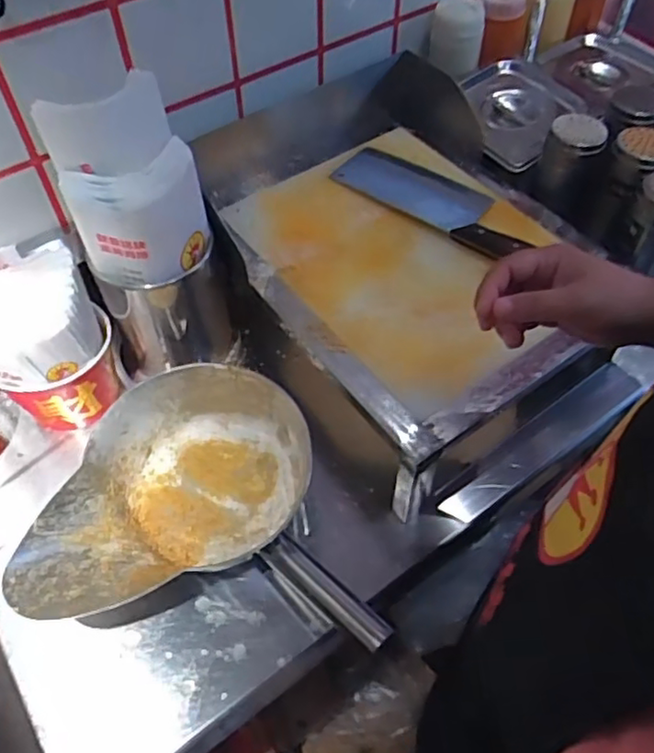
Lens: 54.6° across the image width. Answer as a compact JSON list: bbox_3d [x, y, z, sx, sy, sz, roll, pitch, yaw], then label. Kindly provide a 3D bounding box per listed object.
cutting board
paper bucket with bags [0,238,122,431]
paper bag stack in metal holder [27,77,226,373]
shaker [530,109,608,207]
[{"bbox_3d":[0.098,-0.135,0.689,0.271,0.013,0.367,-31,61,-20],"label":"cutting board"},{"bbox_3d":[-0.296,-0.038,0.678,0.123,0.164,0.140,-19,57,-13],"label":"paper bucket with bags"},{"bbox_3d":[-0.177,-0.123,0.653,0.117,0.317,0.094,-21,58,-14],"label":"paper bag stack in metal holder"},{"bbox_3d":[0.278,-0.250,0.729,0.062,0.077,0.060,22,58,15],"label":"shaker"}]

